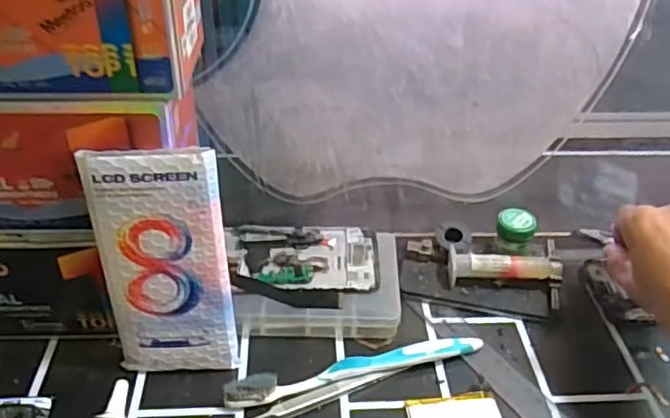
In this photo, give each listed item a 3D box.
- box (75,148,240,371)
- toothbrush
[{"bbox_3d":[-0.111,0.040,0.420,0.081,0.165,0.012,-3,27,-2],"label":"box"},{"bbox_3d":[0.016,0.111,0.452,0.185,0.015,0.018,-9,39,-15],"label":"toothbrush"}]

